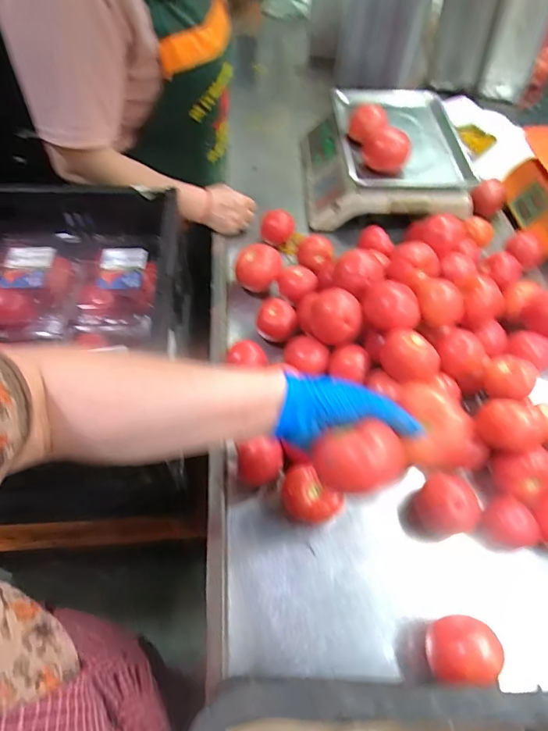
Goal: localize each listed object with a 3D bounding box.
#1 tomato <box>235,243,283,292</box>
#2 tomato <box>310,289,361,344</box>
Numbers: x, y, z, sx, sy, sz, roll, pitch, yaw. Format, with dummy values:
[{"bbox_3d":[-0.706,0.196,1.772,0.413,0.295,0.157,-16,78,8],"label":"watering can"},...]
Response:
[{"bbox_3d":[-0.029,-0.174,0.772,0.084,0.062,0.064,10,57,3],"label":"tomato"},{"bbox_3d":[0.095,-0.075,0.675,0.076,0.055,0.067,14,58,6],"label":"tomato"}]

